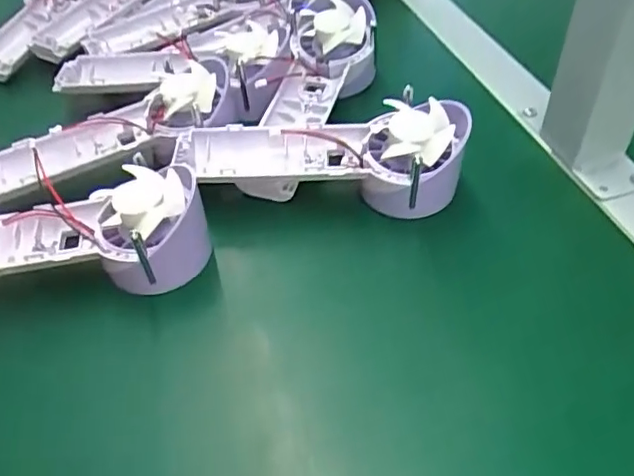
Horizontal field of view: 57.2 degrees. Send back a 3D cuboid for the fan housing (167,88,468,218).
[{"bbox_3d":[0.002,-0.047,0.354,0.168,0.046,0.062,-5,47,0],"label":"fan housing"}]

